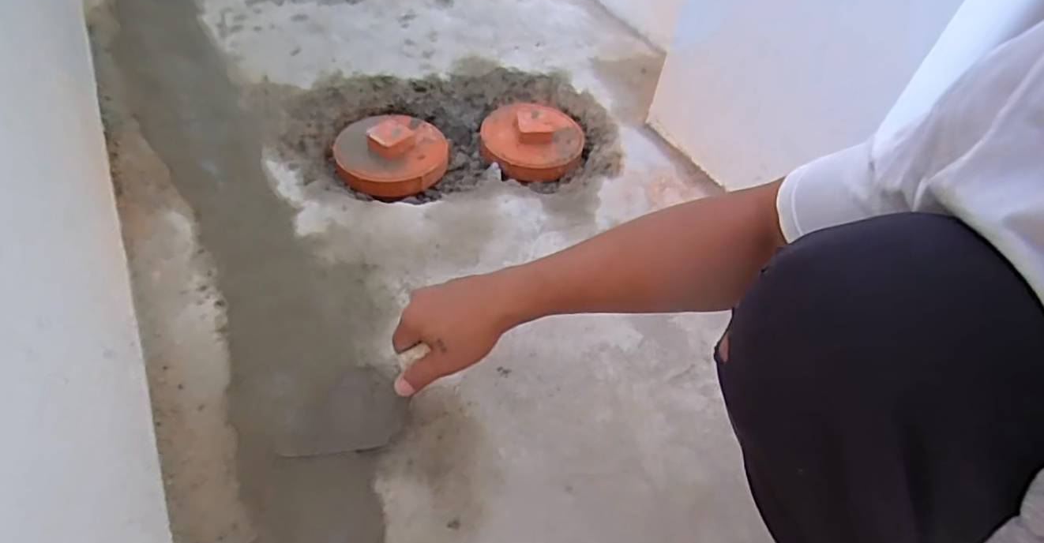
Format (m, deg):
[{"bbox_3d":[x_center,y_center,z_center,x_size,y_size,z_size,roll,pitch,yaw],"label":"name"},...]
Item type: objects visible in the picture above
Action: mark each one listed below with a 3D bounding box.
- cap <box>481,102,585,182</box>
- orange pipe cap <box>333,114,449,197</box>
[{"bbox_3d":[0.018,-0.226,0.987,0.163,0.055,0.161,5,48,-5],"label":"cap"},{"bbox_3d":[-0.205,-0.196,0.919,0.172,0.058,0.172,-4,49,-13],"label":"orange pipe cap"}]

